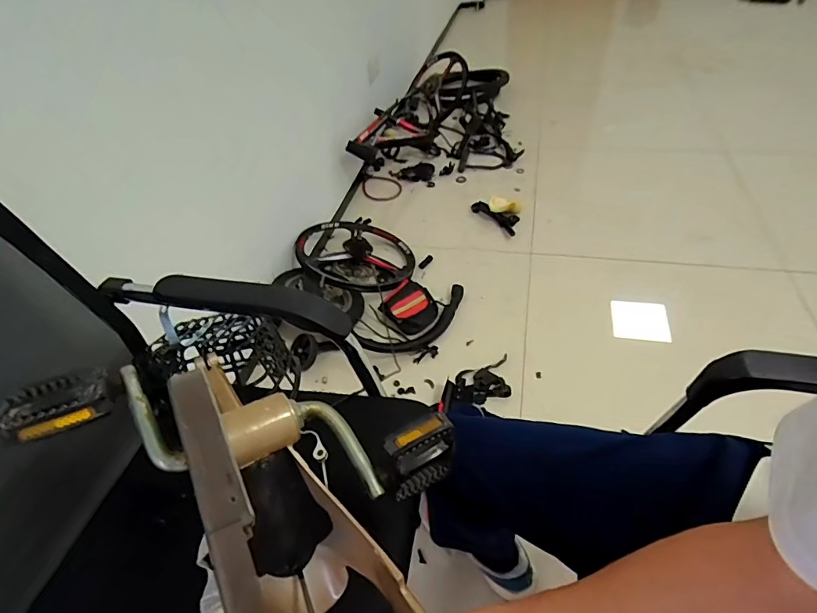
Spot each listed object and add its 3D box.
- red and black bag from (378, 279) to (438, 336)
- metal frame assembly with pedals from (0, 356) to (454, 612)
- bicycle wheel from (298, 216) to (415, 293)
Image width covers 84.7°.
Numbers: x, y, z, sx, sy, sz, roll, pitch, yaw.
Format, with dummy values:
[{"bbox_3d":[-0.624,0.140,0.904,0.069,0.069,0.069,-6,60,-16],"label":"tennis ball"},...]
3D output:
[{"bbox_3d":[0.012,-0.003,1.427,0.164,0.069,0.167,32,57,33],"label":"red and black bag"},{"bbox_3d":[-0.106,0.165,0.397,0.368,0.231,0.252,25,53,29],"label":"metal frame assembly with pedals"},{"bbox_3d":[-0.174,-0.194,1.575,0.432,0.088,0.429,10,39,-8],"label":"bicycle wheel"}]

